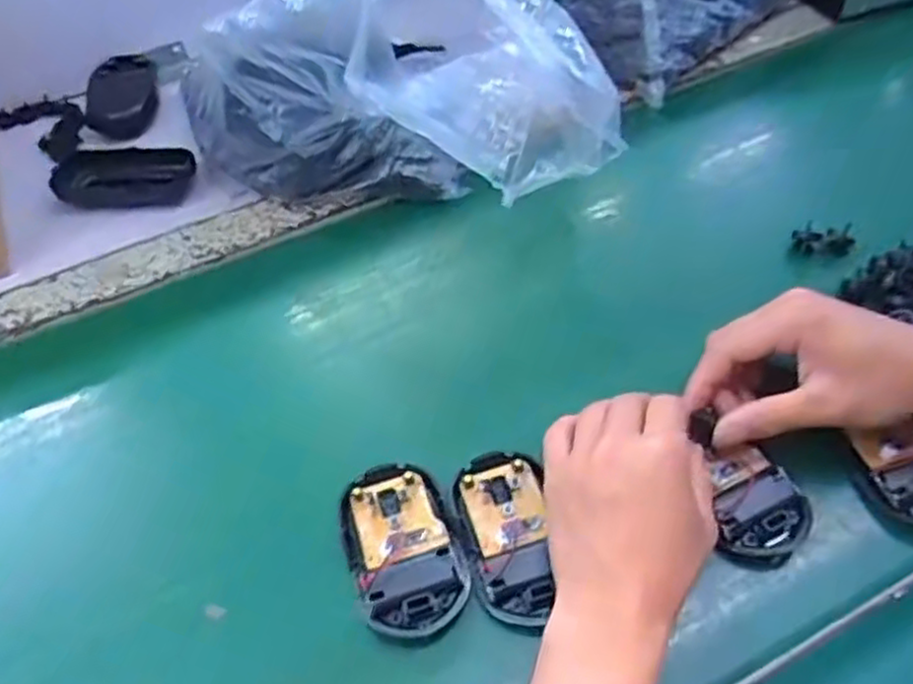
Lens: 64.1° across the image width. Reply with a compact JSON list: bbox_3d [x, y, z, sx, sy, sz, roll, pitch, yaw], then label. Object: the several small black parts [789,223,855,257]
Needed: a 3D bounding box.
[{"bbox_3d":[0.255,-0.071,0.507,0.041,0.017,0.014,-2,53,3],"label":"several small black parts"}]

